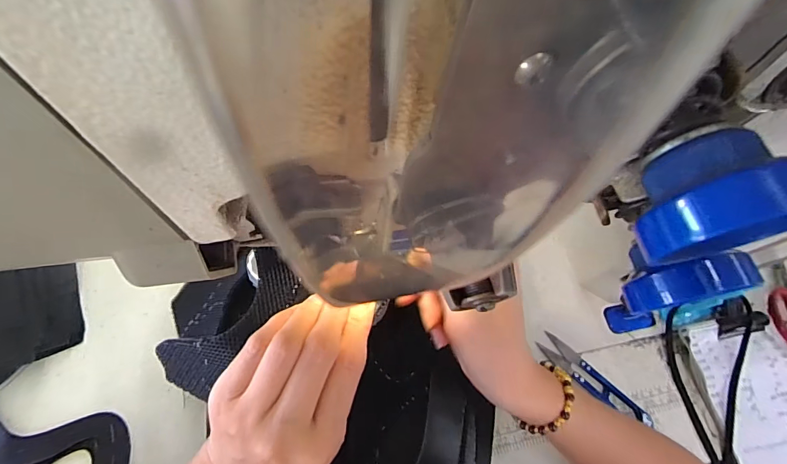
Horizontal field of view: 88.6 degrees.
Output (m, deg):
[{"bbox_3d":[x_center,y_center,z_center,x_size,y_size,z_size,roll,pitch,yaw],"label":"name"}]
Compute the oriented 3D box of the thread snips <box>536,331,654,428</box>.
[{"bbox_3d":[0.194,0.146,0.394,0.117,0.011,0.028,40,66,18],"label":"thread snips"}]

